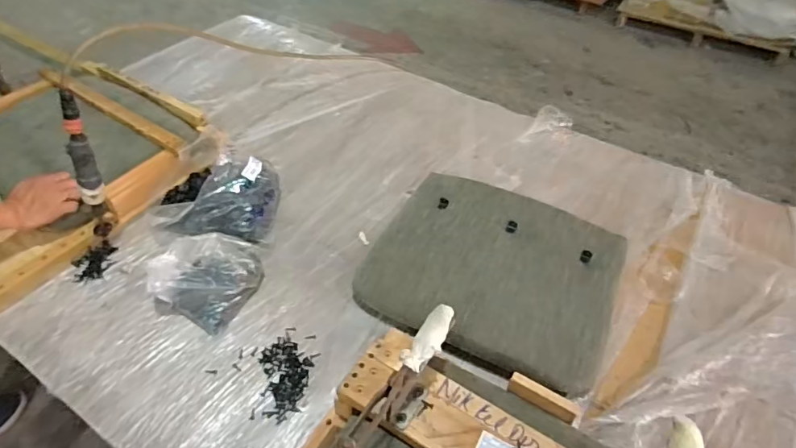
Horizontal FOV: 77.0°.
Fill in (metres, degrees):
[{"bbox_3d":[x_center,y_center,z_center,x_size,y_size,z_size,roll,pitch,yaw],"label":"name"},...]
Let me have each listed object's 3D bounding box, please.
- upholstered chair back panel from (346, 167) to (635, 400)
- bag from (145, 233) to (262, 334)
[{"bbox_3d":[0.178,0.088,0.932,0.433,0.068,0.376,21,48,18],"label":"upholstered chair back panel"},{"bbox_3d":[-0.338,0.078,0.898,0.147,0.109,0.177,23,50,18],"label":"bag"}]

